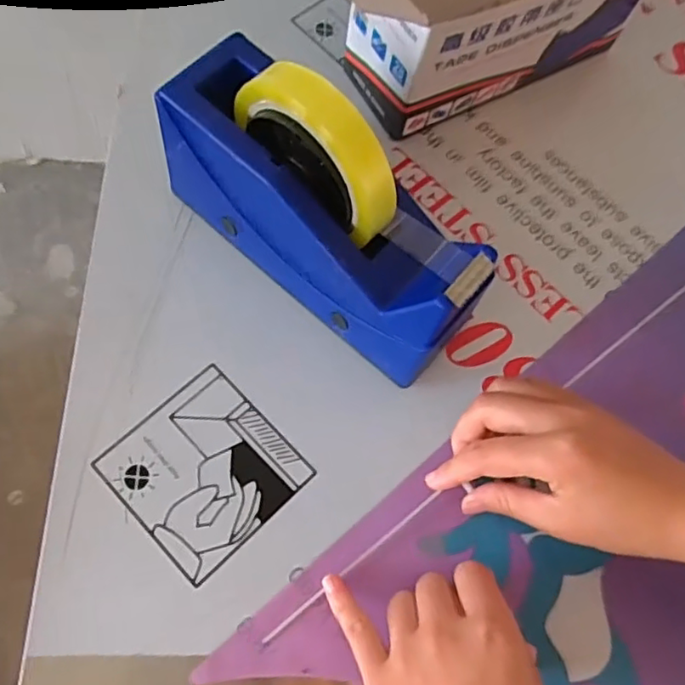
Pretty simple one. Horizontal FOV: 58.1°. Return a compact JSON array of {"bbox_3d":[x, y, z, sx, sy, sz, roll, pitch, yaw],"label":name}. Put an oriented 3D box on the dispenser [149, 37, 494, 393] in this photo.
[{"bbox_3d":[-0.011,-0.072,0.350,0.199,0.136,0.071,42,72,9],"label":"dispenser"}]

